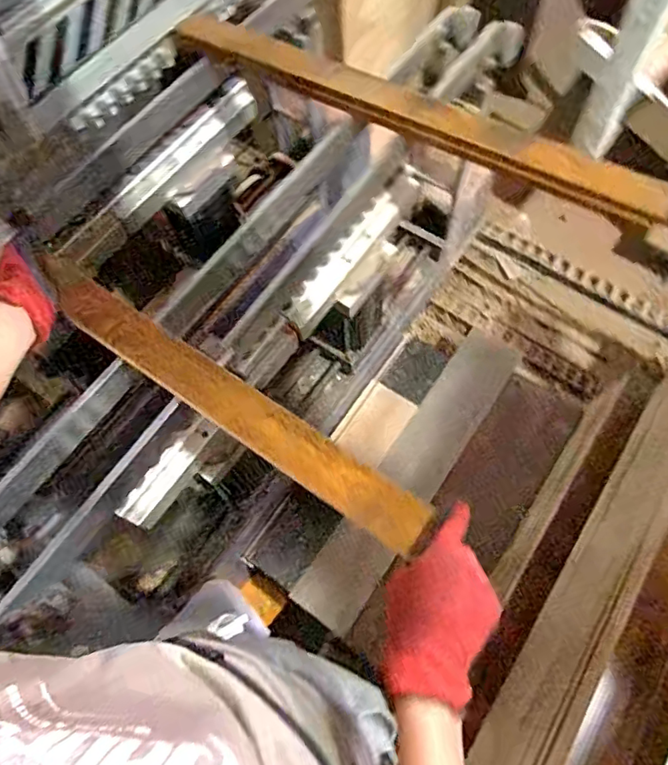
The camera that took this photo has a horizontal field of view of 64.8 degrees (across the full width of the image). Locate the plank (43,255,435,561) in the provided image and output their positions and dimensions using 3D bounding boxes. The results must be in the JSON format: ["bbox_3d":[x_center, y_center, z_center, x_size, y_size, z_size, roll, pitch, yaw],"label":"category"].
[{"bbox_3d":[-0.130,0.011,0.569,0.511,0.018,0.056,33,72,14],"label":"plank"}]

